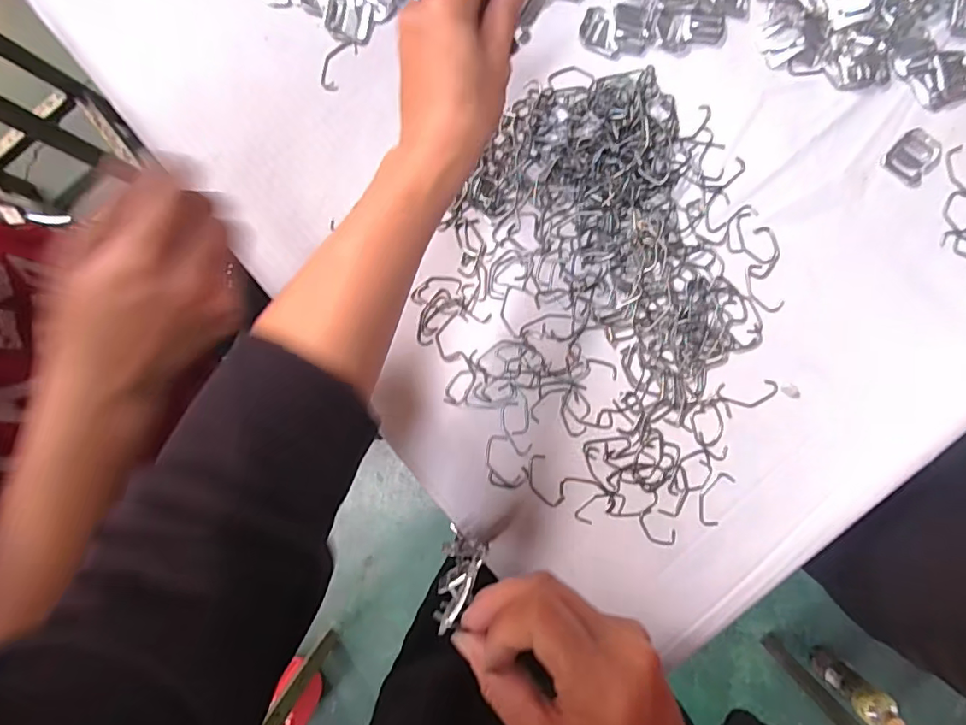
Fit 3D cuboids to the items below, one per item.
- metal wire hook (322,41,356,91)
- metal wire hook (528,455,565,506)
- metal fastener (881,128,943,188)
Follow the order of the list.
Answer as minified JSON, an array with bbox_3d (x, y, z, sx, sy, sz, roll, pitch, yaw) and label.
[{"bbox_3d":[-0.117,-0.236,0.415,0.017,0.004,0.041,22,91,3],"label":"metal wire hook"},{"bbox_3d":[0.045,0.091,0.399,0.020,0.004,0.041,-26,89,3],"label":"metal wire hook"},{"bbox_3d":[0.321,-0.153,0.390,0.034,0.004,0.037,43,92,2],"label":"metal fastener"}]

